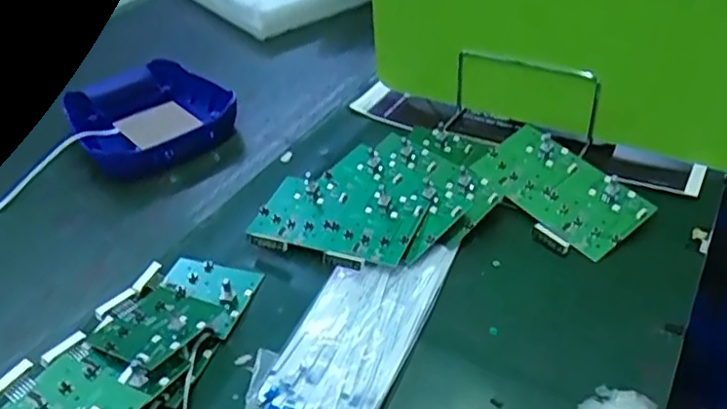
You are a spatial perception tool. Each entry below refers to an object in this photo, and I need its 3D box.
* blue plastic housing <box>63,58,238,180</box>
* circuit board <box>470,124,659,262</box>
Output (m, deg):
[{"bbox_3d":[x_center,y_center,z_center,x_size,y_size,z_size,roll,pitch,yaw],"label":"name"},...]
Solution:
[{"bbox_3d":[-0.255,-0.105,0.762,0.169,0.057,0.193,-28,45,-27],"label":"blue plastic housing"},{"bbox_3d":[0.179,-0.017,0.585,0.082,0.011,0.157,-37,49,-14],"label":"circuit board"}]

